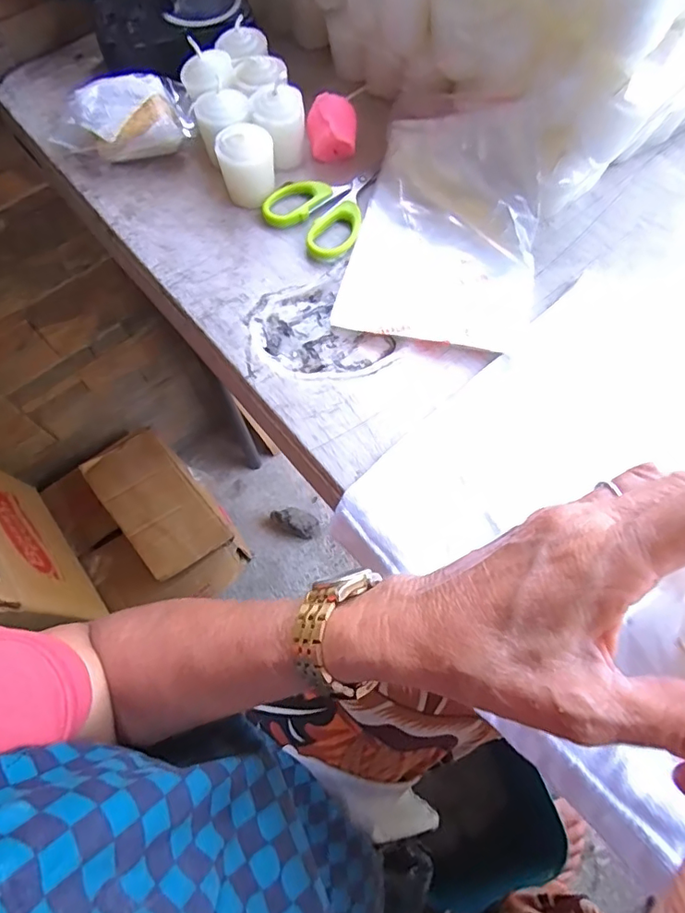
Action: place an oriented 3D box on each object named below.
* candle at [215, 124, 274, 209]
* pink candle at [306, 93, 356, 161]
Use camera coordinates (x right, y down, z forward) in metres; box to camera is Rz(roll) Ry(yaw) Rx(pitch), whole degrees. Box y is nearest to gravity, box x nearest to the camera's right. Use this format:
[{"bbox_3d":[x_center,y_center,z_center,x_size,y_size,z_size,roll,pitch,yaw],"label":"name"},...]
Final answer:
[{"bbox_3d":[-0.066,-0.203,0.361,0.037,0.048,0.035,-12,69,-4],"label":"candle"},{"bbox_3d":[-0.007,-0.233,0.377,0.033,0.036,0.030,2,69,1],"label":"pink candle"}]

